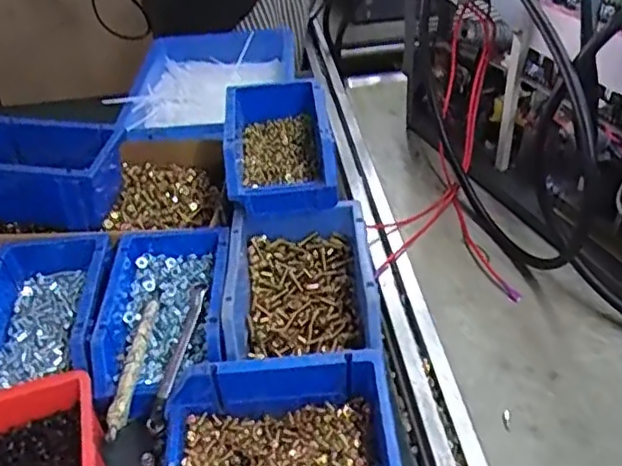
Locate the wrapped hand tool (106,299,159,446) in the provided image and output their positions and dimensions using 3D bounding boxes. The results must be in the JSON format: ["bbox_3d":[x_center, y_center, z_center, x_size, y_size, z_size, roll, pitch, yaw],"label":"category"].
[{"bbox_3d":[-0.139,0.102,0.498,0.010,0.017,0.138,-2,40,3],"label":"wrapped hand tool"}]

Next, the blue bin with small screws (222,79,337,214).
[{"bbox_3d":[-0.033,-0.093,0.635,0.100,0.061,0.168,-7,40,-3],"label":"blue bin with small screws"}]

